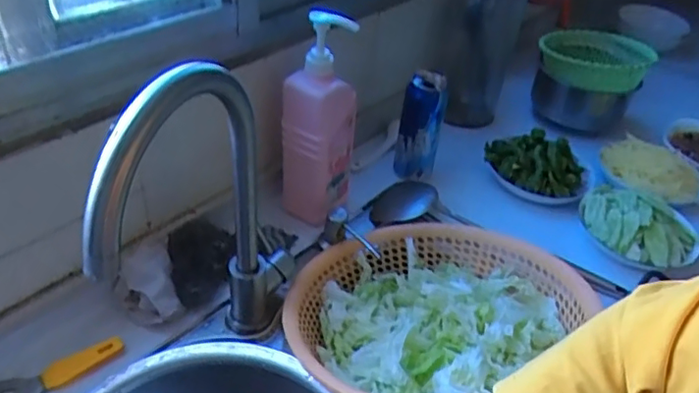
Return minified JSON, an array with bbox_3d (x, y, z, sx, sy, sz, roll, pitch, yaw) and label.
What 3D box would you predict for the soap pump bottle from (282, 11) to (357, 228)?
[{"bbox_3d":[-0.039,-0.099,0.769,0.093,0.293,0.067,7,39,-1],"label":"soap pump bottle"}]

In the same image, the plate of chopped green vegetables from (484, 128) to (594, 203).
[{"bbox_3d":[0.316,-0.051,0.948,0.173,0.063,0.158,5,39,-4],"label":"plate of chopped green vegetables"}]

